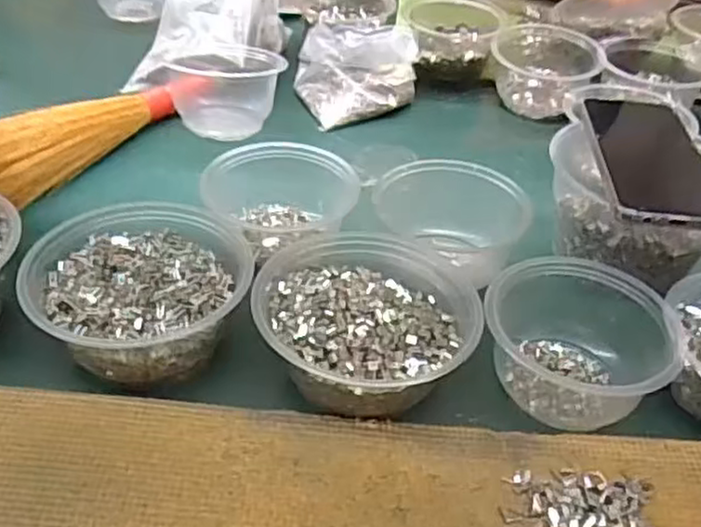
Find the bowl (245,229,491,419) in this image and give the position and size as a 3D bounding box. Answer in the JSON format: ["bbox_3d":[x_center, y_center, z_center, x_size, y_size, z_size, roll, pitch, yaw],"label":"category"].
[{"bbox_3d":[0.007,0.036,0.455,0.138,0.051,0.137,-10,42,-17],"label":"bowl"}]

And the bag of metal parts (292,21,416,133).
[{"bbox_3d":[0.010,-0.195,0.733,0.126,0.065,0.102,1,40,-5],"label":"bag of metal parts"}]

